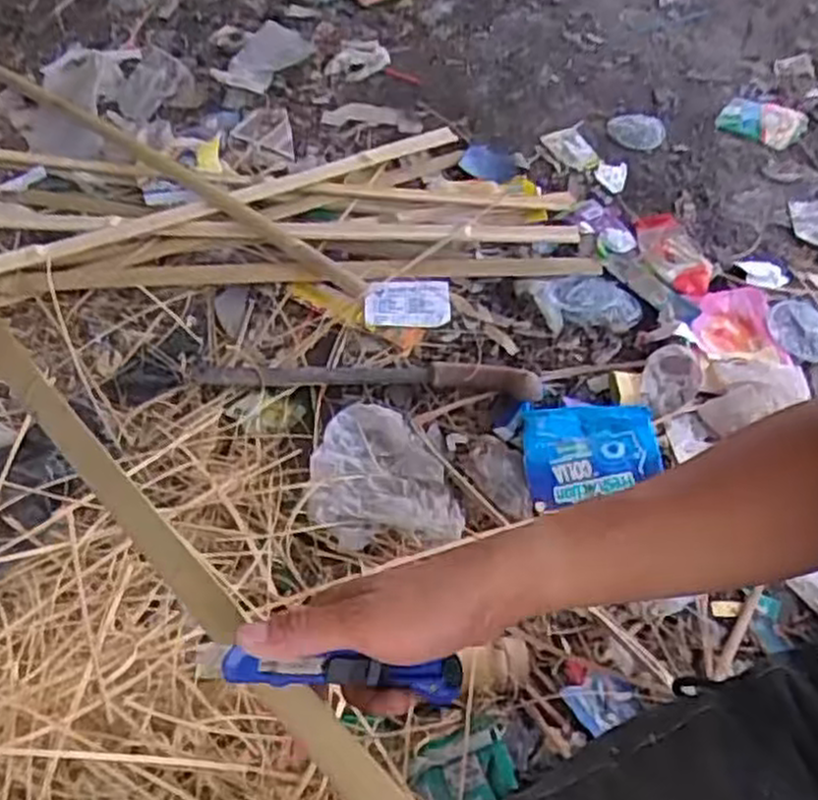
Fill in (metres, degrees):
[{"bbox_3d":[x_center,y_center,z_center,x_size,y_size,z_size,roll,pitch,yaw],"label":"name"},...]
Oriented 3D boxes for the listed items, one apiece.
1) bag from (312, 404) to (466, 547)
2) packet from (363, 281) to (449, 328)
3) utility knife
[{"bbox_3d":[-0.030,0.073,0.834,0.150,0.040,0.183,-6,54,-5],"label":"bag"},{"bbox_3d":[-0.002,-0.124,1.005,0.106,0.017,0.070,2,54,1],"label":"packet"},{"bbox_3d":[-0.038,0.146,0.420,0.162,0.025,0.015,16,48,-29],"label":"utility knife"}]

